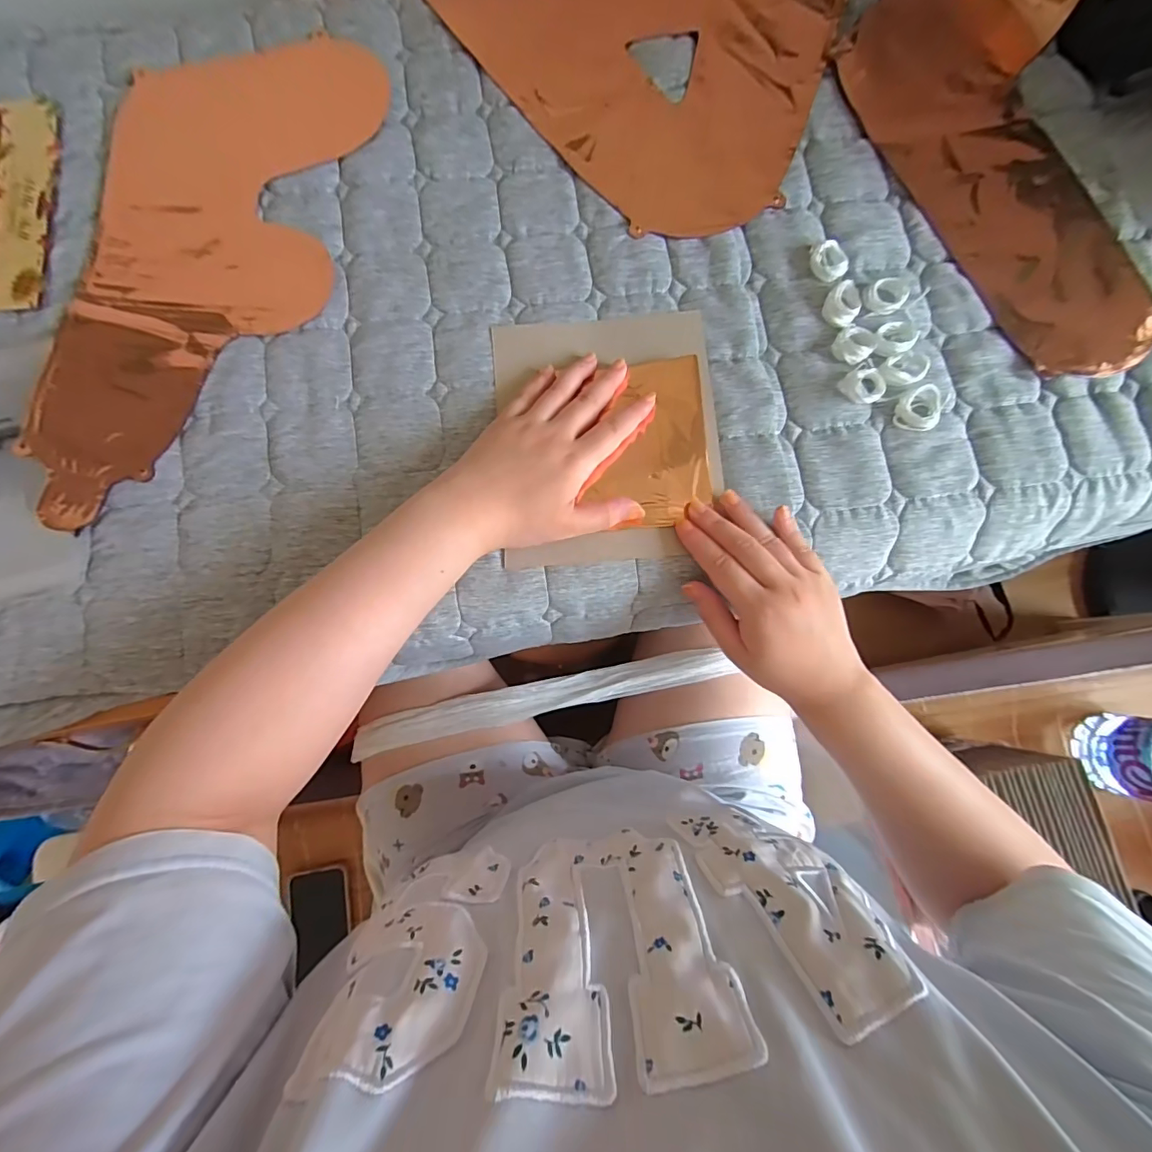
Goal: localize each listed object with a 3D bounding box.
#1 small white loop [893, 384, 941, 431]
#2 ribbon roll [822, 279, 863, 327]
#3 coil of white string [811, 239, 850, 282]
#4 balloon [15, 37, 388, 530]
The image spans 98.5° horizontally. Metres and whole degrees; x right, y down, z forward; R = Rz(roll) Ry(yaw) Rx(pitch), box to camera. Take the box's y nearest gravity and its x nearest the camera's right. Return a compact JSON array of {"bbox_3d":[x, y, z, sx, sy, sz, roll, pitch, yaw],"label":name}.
[{"bbox_3d":[0.256,-0.125,0.370,0.029,0.013,0.031,3,80,1],"label":"small white loop"},{"bbox_3d":[0.207,-0.211,0.386,0.027,0.011,0.032,34,82,6],"label":"ribbon roll"},{"bbox_3d":[0.201,-0.249,0.393,0.025,0.012,0.032,-34,81,-5],"label":"coil of white string"},{"bbox_3d":[-0.299,-0.253,0.401,0.209,0.012,0.430,7,80,2],"label":"balloon"}]

